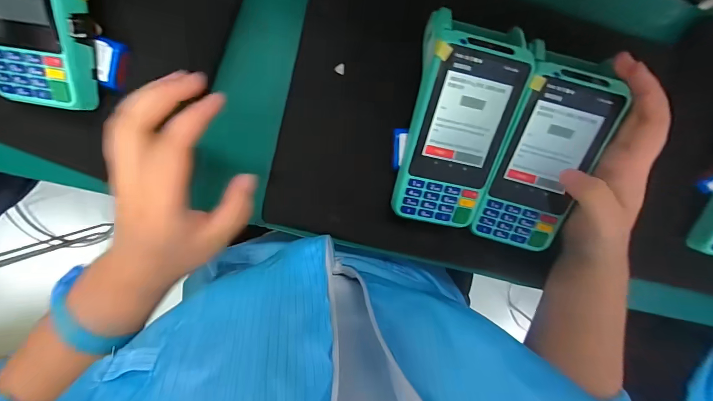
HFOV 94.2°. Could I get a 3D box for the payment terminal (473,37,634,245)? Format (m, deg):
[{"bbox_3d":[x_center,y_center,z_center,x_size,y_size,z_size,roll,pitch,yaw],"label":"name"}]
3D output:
[{"bbox_3d":[0.153,-0.036,0.277,0.071,0.034,0.158,11,110,-5],"label":"payment terminal"}]

